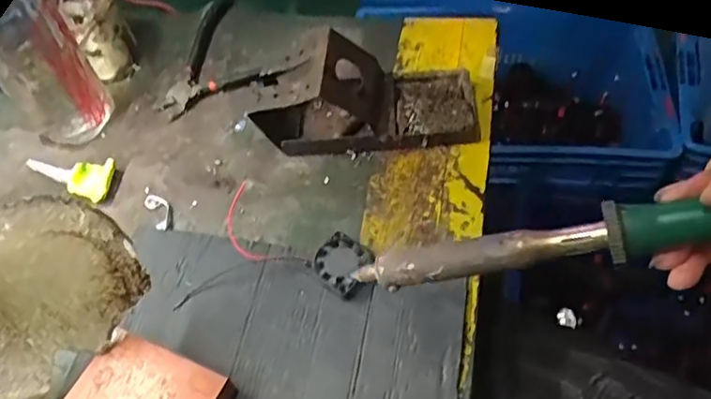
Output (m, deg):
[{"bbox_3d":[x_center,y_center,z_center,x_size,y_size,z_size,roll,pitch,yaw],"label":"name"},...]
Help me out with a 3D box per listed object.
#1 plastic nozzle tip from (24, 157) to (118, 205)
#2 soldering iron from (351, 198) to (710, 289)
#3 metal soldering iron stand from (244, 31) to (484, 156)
[{"bbox_3d":[-0.240,-0.020,0.514,0.070,0.019,0.036,5,55,11],"label":"plastic nozzle tip"},{"bbox_3d":[0.118,0.017,0.291,0.254,0.019,0.020,-12,49,22],"label":"soldering iron"},{"bbox_3d":[0.008,-0.085,0.497,0.180,0.088,0.082,-8,54,2],"label":"metal soldering iron stand"}]

